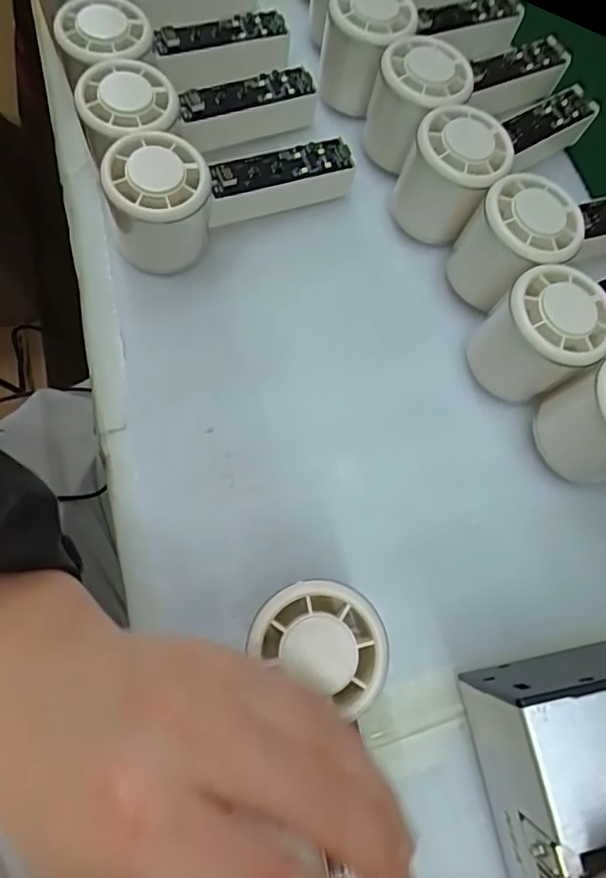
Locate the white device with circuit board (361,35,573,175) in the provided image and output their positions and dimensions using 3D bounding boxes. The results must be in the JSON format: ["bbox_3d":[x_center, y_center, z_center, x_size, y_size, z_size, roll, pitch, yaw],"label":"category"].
[{"bbox_3d":[0.112,-0.221,0.372,0.145,0.067,0.056,-16,72,-20],"label":"white device with circuit board"}]

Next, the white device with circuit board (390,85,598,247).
[{"bbox_3d":[0.123,-0.186,0.354,0.058,0.067,0.147,43,75,12],"label":"white device with circuit board"}]

